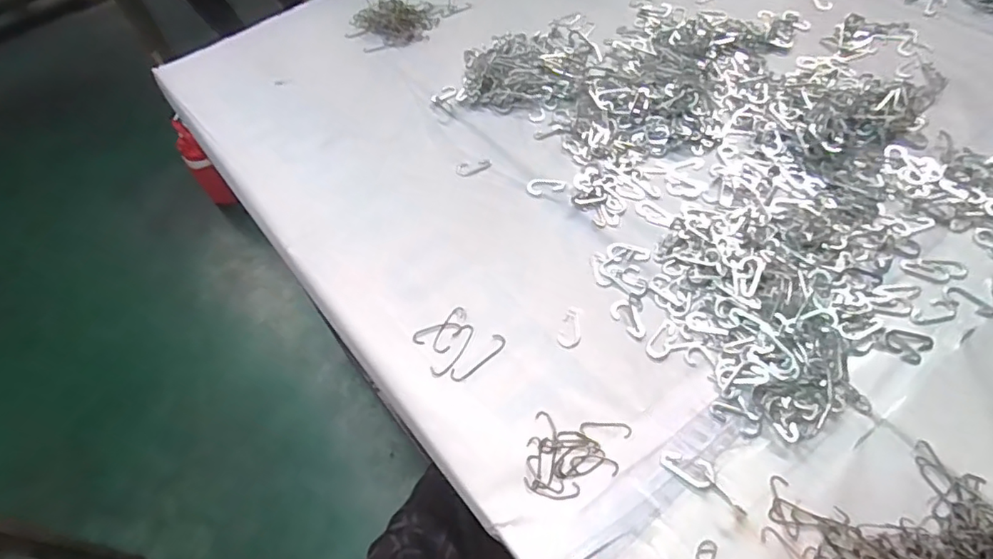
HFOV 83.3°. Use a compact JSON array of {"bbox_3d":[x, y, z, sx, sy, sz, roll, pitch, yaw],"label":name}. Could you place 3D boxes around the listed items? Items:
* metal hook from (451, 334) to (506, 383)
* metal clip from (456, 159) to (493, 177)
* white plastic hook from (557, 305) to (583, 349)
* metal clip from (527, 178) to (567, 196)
[{"bbox_3d":[-0.014,0.063,0.448,0.053,0.004,0.013,-38,60,-20],"label":"metal hook"},{"bbox_3d":[-0.023,-0.115,0.572,0.036,0.004,0.019,-11,55,-2],"label":"metal clip"},{"bbox_3d":[0.062,0.038,0.456,0.019,0.004,0.037,16,58,16],"label":"white plastic hook"},{"bbox_3d":[0.048,-0.092,0.543,0.037,0.004,0.021,-14,55,-5],"label":"metal clip"}]

